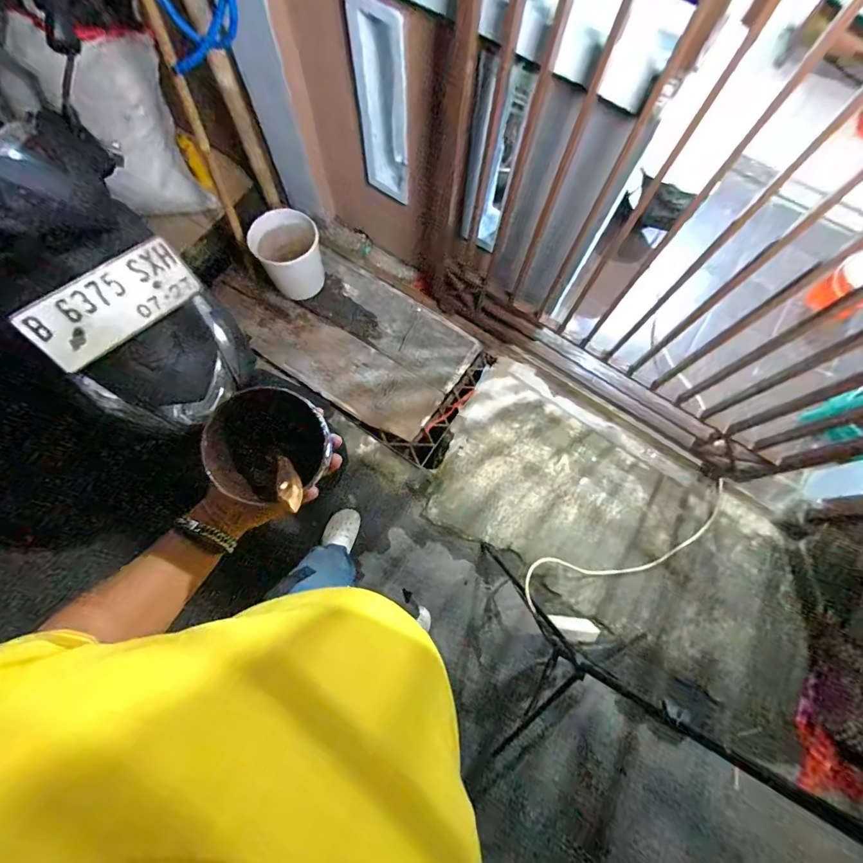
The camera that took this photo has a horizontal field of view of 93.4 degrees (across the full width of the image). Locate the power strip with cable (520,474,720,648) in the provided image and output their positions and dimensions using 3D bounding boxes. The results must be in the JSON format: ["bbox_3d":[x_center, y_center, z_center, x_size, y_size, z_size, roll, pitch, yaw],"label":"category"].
[{"bbox_3d":[0.694,0.448,1.404,0.895,0.169,0.255,-20,77,-19],"label":"power strip with cable"}]

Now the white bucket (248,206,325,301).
[{"bbox_3d":[-0.556,-0.705,1.618,0.243,0.234,0.226,0,77,-1],"label":"white bucket"}]

